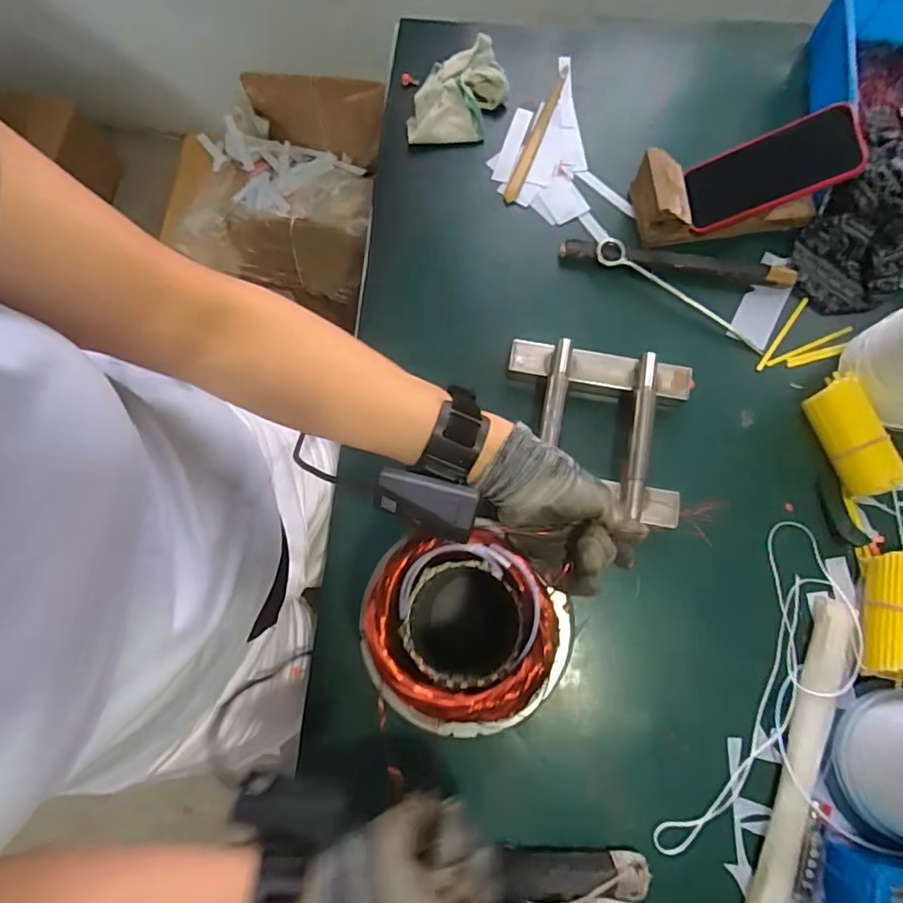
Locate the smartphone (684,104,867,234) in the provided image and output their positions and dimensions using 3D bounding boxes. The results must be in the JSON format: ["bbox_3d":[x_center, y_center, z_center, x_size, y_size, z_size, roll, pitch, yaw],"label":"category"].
[{"bbox_3d":[0.339,-0.301,0.593,0.160,0.017,0.074,-9,86,35],"label":"smartphone"}]

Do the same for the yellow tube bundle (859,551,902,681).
[{"bbox_3d":[0.432,0.156,0.536,0.058,0.045,0.125,9,77,3],"label":"yellow tube bundle"}]

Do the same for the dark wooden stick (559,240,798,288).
[{"bbox_3d":[0.257,-0.217,0.637,0.261,0.024,0.027,9,77,3],"label":"dark wooden stick"}]

